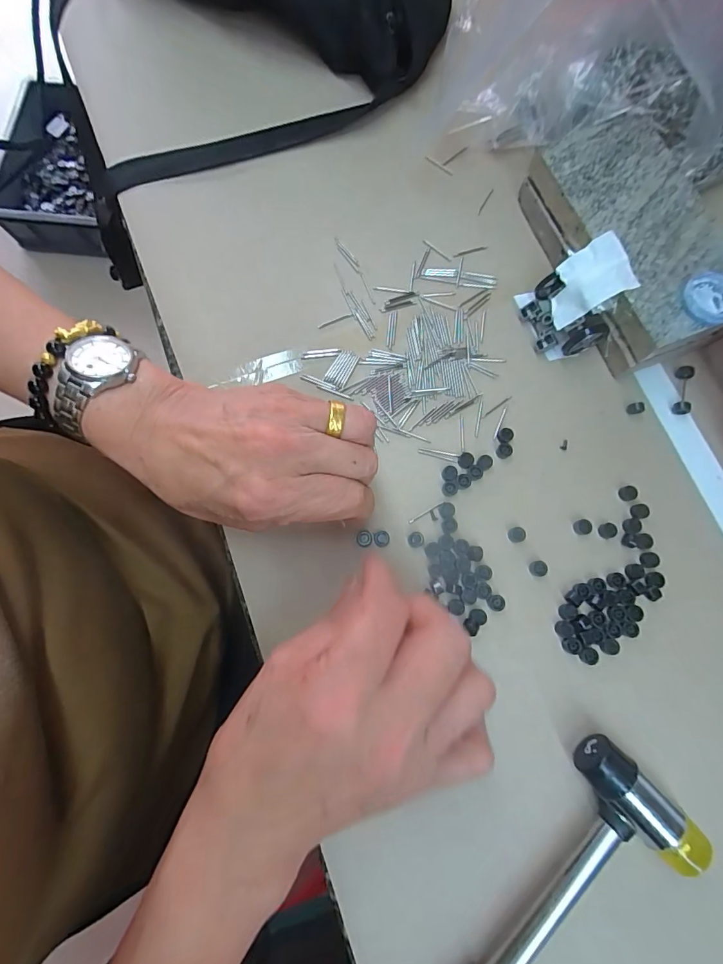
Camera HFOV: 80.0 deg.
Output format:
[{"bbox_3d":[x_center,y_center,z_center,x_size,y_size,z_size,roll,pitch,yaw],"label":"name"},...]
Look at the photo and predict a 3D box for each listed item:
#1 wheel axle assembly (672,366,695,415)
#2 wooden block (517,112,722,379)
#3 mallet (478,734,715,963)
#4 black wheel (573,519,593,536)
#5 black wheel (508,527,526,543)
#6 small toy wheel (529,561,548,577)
[{"bbox_3d":[0.203,-0.058,0.272,0.010,0.008,0.031,16,76,3],"label":"wheel axle assembly"},{"bbox_3d":[0.169,-0.149,0.274,0.085,0.047,0.149,-15,77,-5],"label":"wooden block"},{"bbox_3d":[0.064,0.241,0.192,0.062,0.022,0.247,40,79,8],"label":"mallet"},{"bbox_3d":[0.131,0.027,0.255,0.010,0.005,0.009,-14,77,-4],"label":"black wheel"},{"bbox_3d":[0.091,0.031,0.253,0.009,0.004,0.009,0,76,-1],"label":"black wheel"},{"bbox_3d":[0.102,0.050,0.248,0.008,0.006,0.009,-10,76,-3],"label":"small toy wheel"}]

